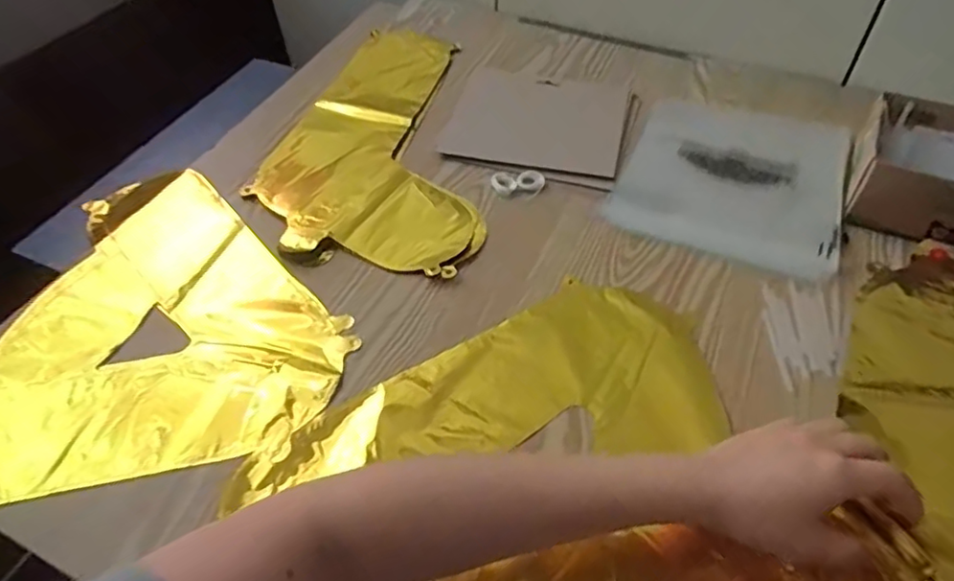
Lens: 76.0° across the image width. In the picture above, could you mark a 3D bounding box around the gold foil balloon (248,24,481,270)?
[{"bbox_3d":[-0.092,-0.179,0.684,0.237,0.010,0.390,8,51,9],"label":"gold foil balloon"}]

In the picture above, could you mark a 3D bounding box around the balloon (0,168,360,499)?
[{"bbox_3d":[-0.280,0.007,0.537,0.310,0.019,0.325,-9,51,-5],"label":"balloon"}]

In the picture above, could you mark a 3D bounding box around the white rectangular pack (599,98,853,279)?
[{"bbox_3d":[0.264,-0.122,0.625,0.210,0.018,0.219,20,54,18],"label":"white rectangular pack"}]

